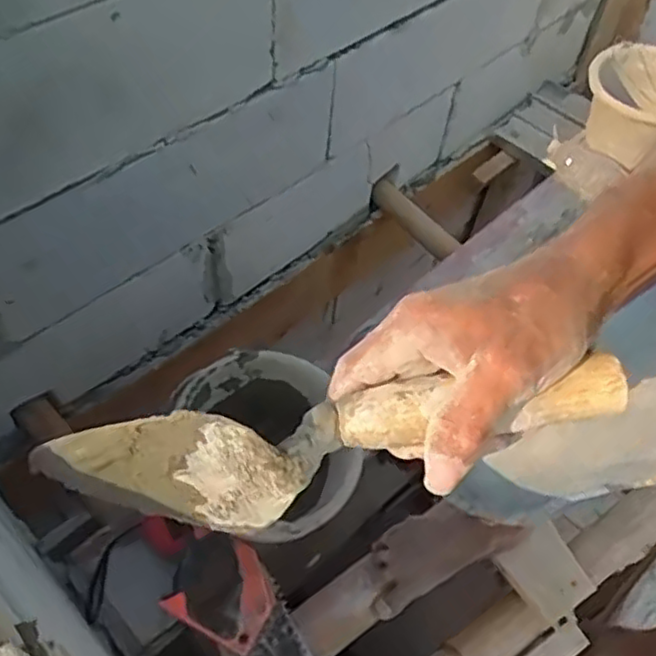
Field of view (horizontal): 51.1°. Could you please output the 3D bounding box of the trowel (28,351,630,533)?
[{"bbox_3d":[-0.001,0.051,0.312,0.269,0.069,0.042,-12,57,2],"label":"trowel"}]

